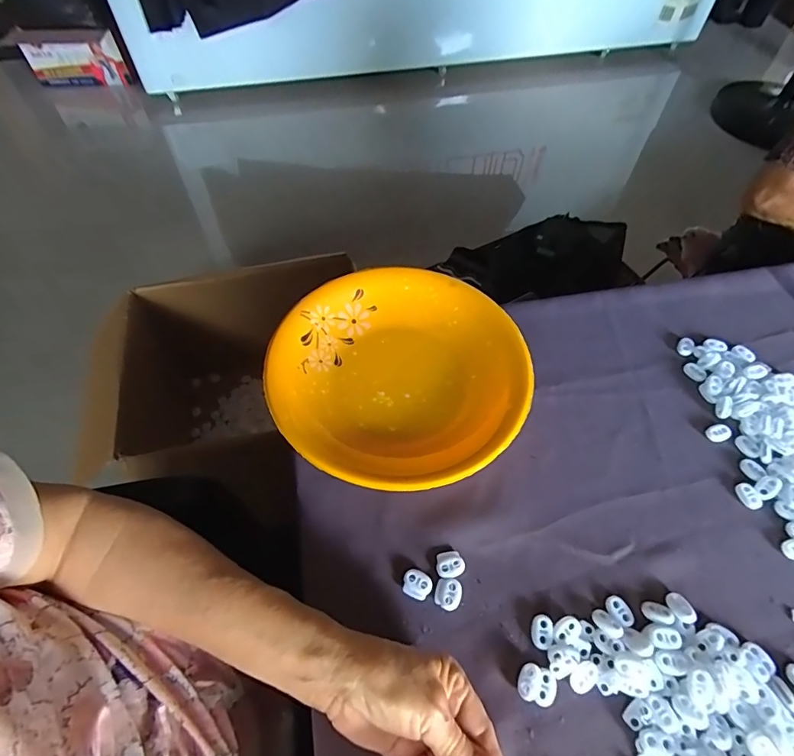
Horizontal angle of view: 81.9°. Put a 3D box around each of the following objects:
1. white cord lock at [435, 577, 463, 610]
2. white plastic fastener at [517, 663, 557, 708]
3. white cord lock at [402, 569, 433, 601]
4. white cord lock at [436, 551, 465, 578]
[{"bbox_3d":[0.040,0.167,0.354,0.021,0.004,0.022,13,57,8],"label":"white cord lock"},{"bbox_3d":[0.099,0.216,0.321,0.026,0.006,0.023,16,58,10],"label":"white plastic fastener"},{"bbox_3d":[0.015,0.162,0.358,0.022,0.006,0.020,29,61,18],"label":"white cord lock"},{"bbox_3d":[0.042,0.149,0.365,0.022,0.004,0.019,-12,57,-8],"label":"white cord lock"}]

